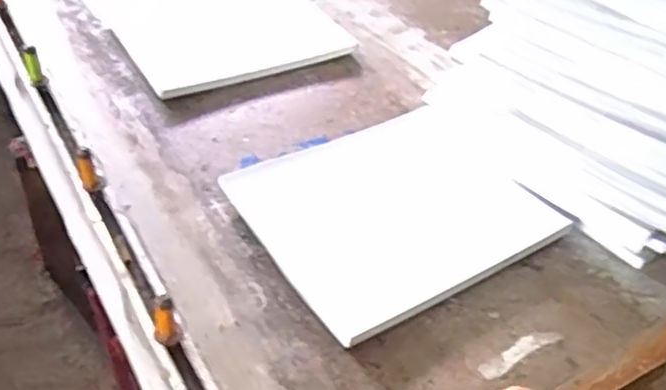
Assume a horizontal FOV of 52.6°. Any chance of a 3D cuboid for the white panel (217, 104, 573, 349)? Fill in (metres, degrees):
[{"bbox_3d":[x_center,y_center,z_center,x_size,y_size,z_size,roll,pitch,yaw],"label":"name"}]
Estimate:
[{"bbox_3d":[0.059,0.009,0.677,0.270,0.018,0.234,-22,50,-26],"label":"white panel"}]

